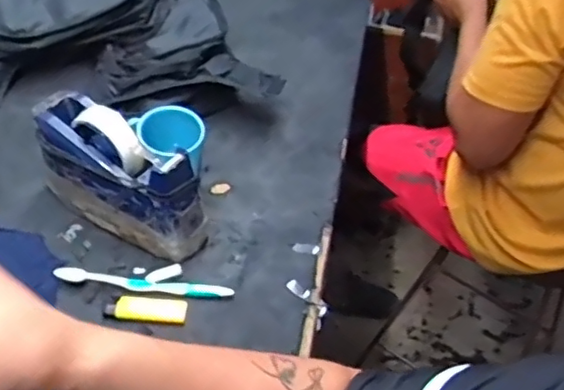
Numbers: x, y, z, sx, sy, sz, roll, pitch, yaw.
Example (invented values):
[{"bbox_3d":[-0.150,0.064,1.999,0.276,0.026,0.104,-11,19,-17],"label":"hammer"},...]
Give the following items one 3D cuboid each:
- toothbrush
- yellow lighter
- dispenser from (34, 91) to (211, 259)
[{"bbox_3d":[-0.142,0.092,0.618,0.179,0.016,0.016,6,45,0],"label":"toothbrush"},{"bbox_3d":[-0.135,0.112,0.594,0.080,0.014,0.023,2,45,-4],"label":"yellow lighter"},{"bbox_3d":[-0.177,-0.021,0.652,0.206,0.116,0.066,26,48,19],"label":"dispenser"}]

